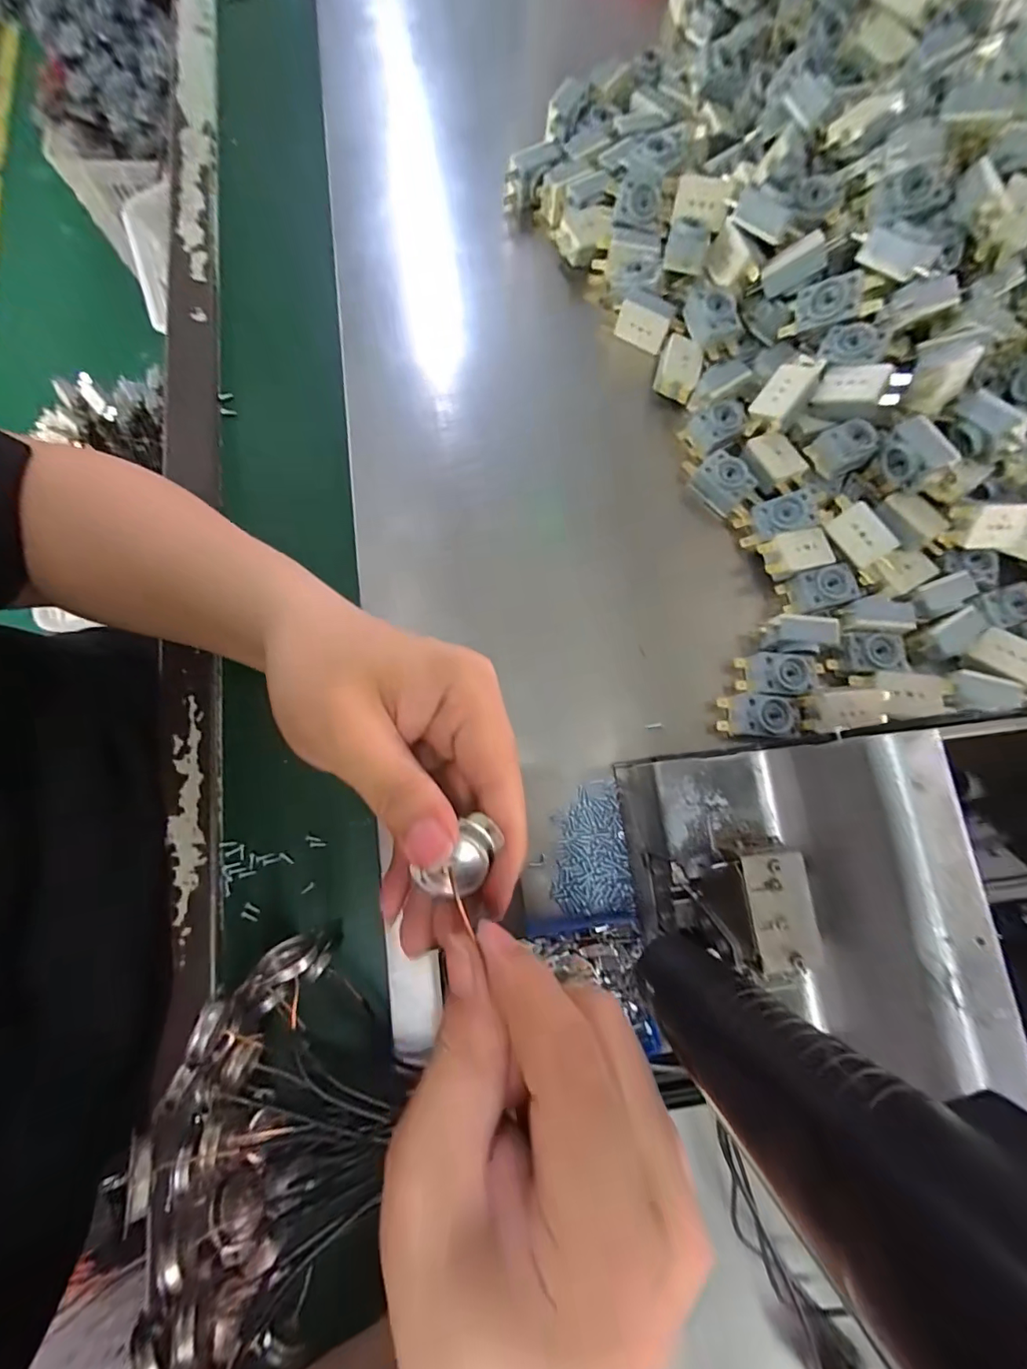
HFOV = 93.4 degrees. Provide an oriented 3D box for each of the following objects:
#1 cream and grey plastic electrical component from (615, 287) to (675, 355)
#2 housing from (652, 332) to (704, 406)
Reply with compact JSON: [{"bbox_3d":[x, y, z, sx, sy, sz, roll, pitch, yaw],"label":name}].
[{"bbox_3d":[0.097,-0.271,0.360,0.040,0.026,0.024,24,78,4],"label":"cream and grey plastic electrical component"},{"bbox_3d":[0.118,-0.227,0.347,0.029,0.017,0.043,17,87,3],"label":"housing"}]

